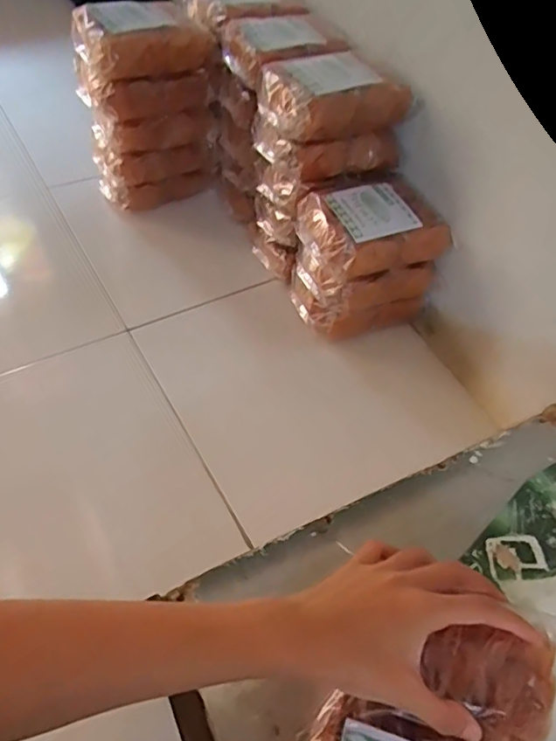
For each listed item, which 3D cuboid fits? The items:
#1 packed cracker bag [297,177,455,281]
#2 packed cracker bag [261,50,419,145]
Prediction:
[{"bbox_3d":[0.122,-0.200,0.737,0.178,0.058,0.137,-17,54,-18],"label":"packed cracker bag"},{"bbox_3d":[0.070,-0.367,0.719,0.178,0.059,0.138,-21,55,-21],"label":"packed cracker bag"}]

